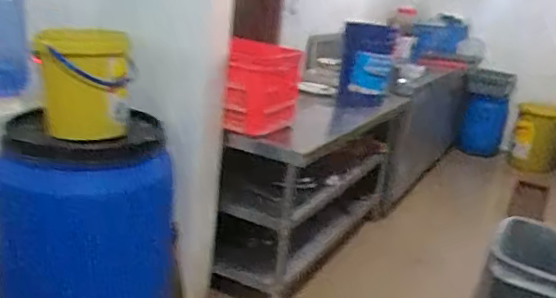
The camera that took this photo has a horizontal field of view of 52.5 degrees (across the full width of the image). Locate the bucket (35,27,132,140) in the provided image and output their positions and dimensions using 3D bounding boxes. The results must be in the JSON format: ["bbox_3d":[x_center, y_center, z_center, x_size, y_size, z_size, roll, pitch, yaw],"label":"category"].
[{"bbox_3d":[-0.602,-0.199,1.741,0.255,0.314,0.291,-1,19,-19],"label":"bucket"}]

